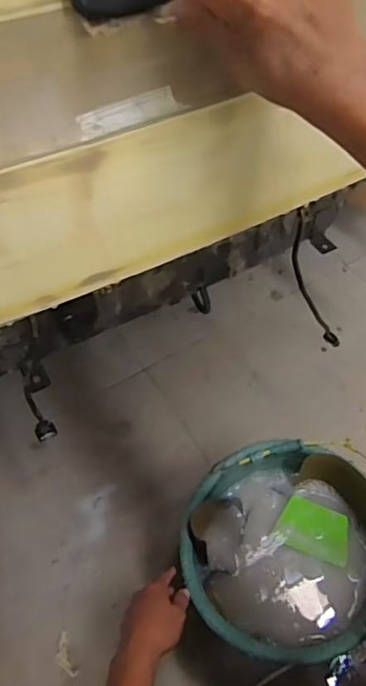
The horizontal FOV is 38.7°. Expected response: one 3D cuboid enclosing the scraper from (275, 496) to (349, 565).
[{"bbox_3d":[0.204,0.287,0.801,0.105,0.008,0.074,15,63,26],"label":"scraper"}]

